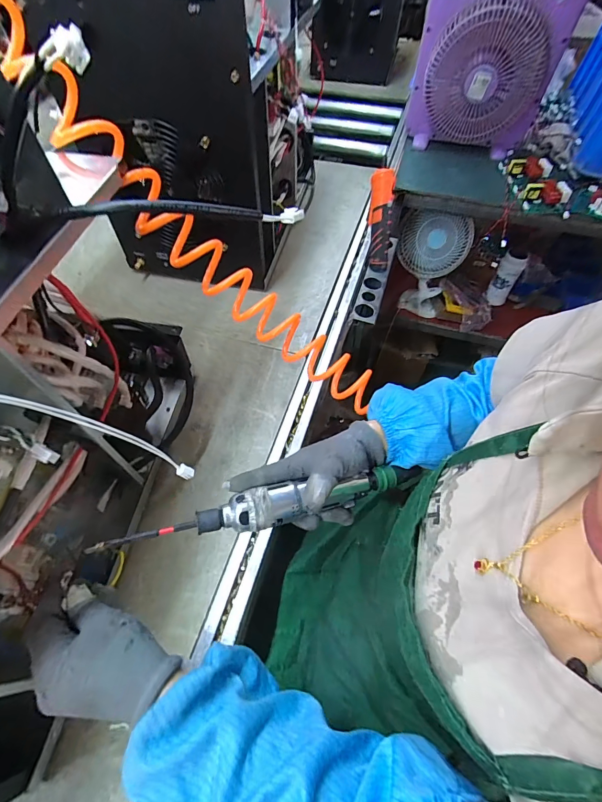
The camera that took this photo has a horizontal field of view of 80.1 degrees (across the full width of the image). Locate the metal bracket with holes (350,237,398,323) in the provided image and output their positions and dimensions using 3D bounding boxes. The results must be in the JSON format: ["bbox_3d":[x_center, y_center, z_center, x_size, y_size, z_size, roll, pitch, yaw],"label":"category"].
[{"bbox_3d":[0.167,-0.279,0.790,0.051,0.025,0.280,15,59,9],"label":"metal bracket with holes"}]

